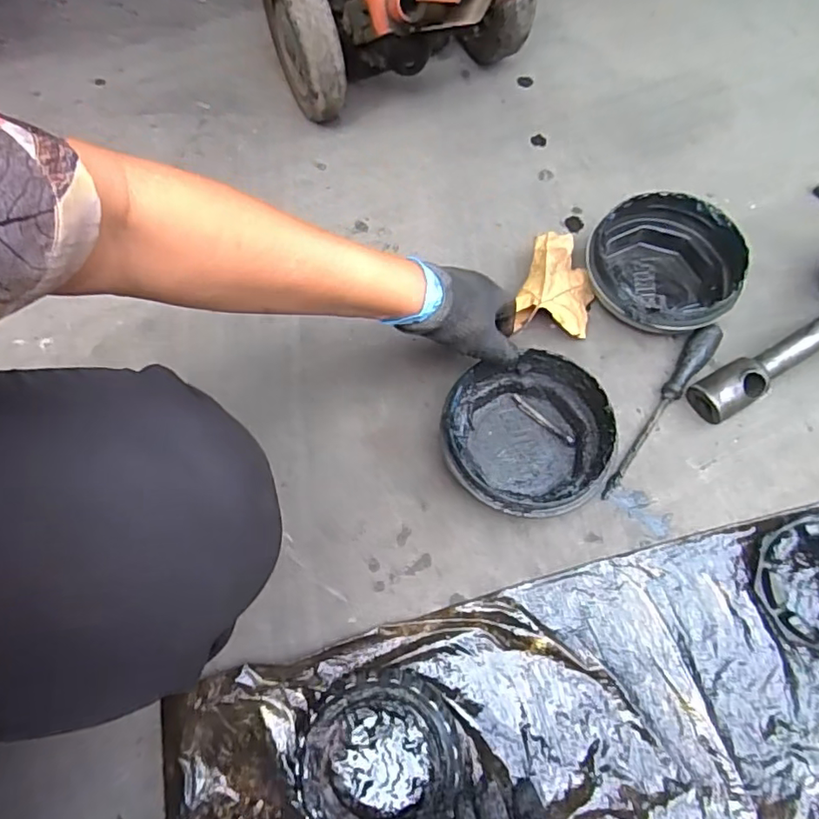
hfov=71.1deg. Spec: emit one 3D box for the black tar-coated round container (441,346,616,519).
[{"bbox_3d":[0.114,0.028,0.564,0.148,0.073,0.156,0,68,1],"label":"black tar-coated round container"}]

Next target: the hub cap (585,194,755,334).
[{"bbox_3d":[0.278,-0.153,0.640,0.151,0.070,0.155,0,68,1],"label":"hub cap"}]

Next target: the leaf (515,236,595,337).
[{"bbox_3d":[0.166,-0.136,0.639,0.079,0.060,0.112,14,69,7],"label":"leaf"}]

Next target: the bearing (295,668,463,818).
[{"bbox_3d":[-0.023,0.290,0.472,0.132,0.040,0.134,-13,68,-4],"label":"bearing"}]

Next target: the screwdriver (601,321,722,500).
[{"bbox_3d":[0.261,-0.004,0.599,0.027,0.032,0.221,37,73,15],"label":"screwdriver"}]

